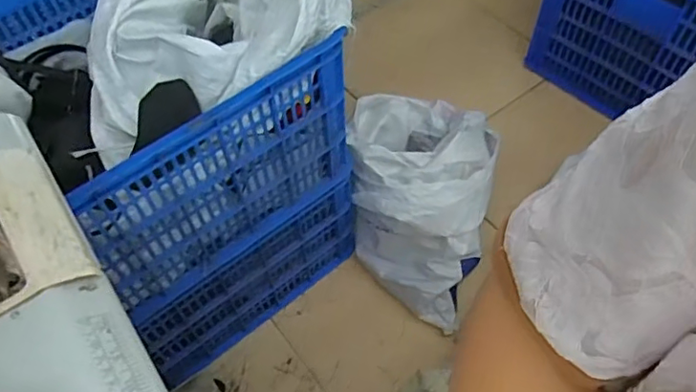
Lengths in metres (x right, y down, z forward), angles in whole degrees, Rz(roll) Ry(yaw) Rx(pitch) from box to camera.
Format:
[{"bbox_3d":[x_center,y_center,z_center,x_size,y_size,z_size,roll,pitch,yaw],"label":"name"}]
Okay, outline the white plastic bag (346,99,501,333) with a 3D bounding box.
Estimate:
[{"bbox_3d":[0.128,-0.007,1.113,0.273,0.270,0.383,11,58,8],"label":"white plastic bag"}]

